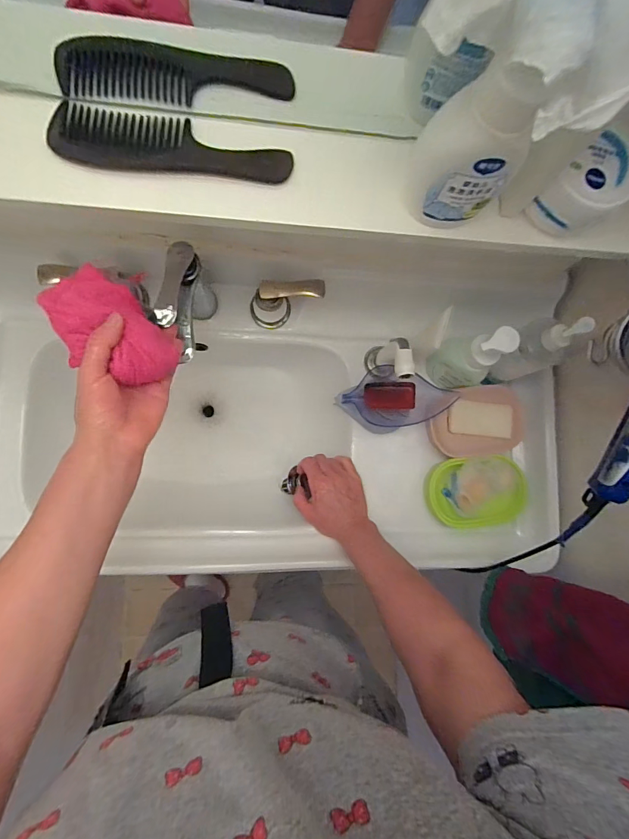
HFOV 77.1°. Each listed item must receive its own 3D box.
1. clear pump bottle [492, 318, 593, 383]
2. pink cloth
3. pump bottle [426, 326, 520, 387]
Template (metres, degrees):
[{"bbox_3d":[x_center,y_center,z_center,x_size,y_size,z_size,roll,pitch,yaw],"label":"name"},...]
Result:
[{"bbox_3d":[0.300,-0.094,0.553,0.053,0.176,0.062,12,83,-6],"label":"clear pump bottle"},{"bbox_3d":[-0.202,-0.088,0.396,0.077,0.075,0.119,-42,89,-6],"label":"pink cloth"},{"bbox_3d":[0.227,-0.088,0.581,0.059,0.154,0.064,-3,84,-8],"label":"pump bottle"}]

